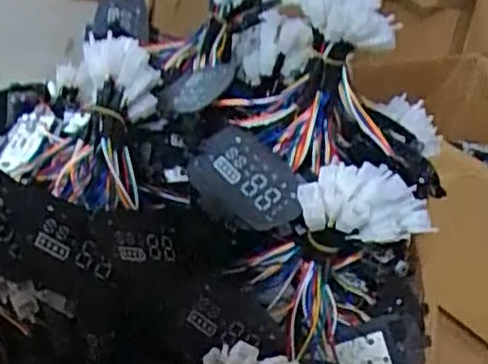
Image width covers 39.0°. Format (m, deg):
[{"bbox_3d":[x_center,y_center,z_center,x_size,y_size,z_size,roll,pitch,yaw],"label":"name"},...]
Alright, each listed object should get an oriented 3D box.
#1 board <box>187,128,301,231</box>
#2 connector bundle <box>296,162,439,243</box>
[{"bbox_3d":[0.003,0.001,0.618,0.109,0.071,0.023,38,4,21],"label":"board"},{"bbox_3d":[0.104,0.017,0.594,0.112,0.056,0.063,-8,32,-26],"label":"connector bundle"}]

